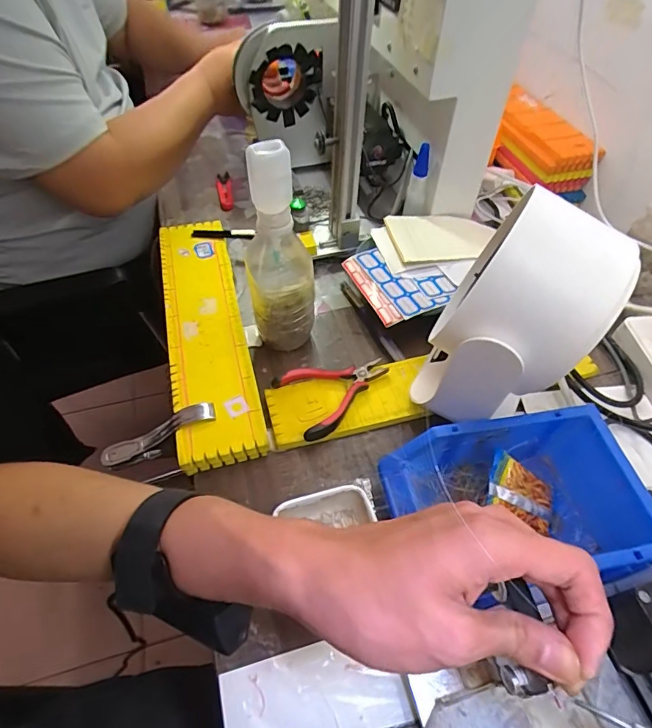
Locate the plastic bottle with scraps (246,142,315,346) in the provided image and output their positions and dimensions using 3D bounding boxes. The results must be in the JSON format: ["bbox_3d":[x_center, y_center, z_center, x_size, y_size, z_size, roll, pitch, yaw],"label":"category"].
[{"bbox_3d":[-0.048,-0.098,0.448,0.064,0.237,0.057,-9,53,-8],"label":"plastic bottle with scraps"}]

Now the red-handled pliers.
[{"bbox_3d":[0.013,0.024,0.463,0.110,0.025,0.076,-27,59,-14],"label":"red-handled pliers"}]

